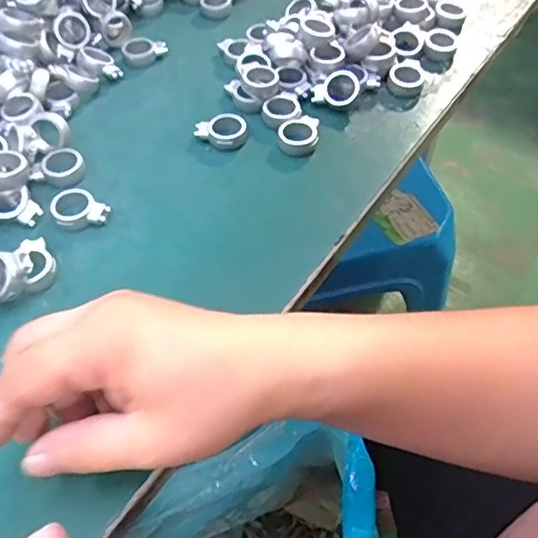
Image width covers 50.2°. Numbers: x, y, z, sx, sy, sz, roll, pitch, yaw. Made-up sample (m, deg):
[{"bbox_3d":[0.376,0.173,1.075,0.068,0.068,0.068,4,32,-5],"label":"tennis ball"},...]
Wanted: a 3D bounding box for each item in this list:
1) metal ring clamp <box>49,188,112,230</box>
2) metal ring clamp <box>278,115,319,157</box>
[{"bbox_3d":[-0.113,-0.034,0.341,0.034,0.011,0.024,18,56,13],"label":"metal ring clamp"},{"bbox_3d":[0.020,-0.089,0.381,0.026,0.008,0.033,3,54,2],"label":"metal ring clamp"}]

